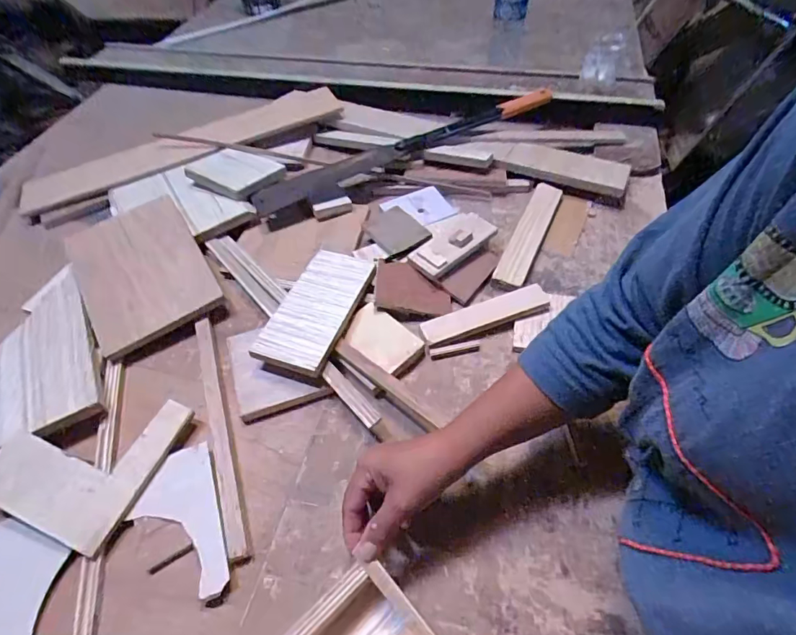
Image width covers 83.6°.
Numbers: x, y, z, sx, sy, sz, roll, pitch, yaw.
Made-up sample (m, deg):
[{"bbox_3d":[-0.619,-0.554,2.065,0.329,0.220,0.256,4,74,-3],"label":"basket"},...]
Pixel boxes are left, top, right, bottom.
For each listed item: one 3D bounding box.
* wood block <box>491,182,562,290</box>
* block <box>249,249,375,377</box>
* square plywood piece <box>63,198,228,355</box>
[{"bbox_3d":[0.199,-0.133,0.677,0.044,0.011,0.234,20,55,19],"label":"wood block"},{"bbox_3d":[-0.104,-0.012,0.583,0.091,0.026,0.191,14,54,15],"label":"block"},{"bbox_3d":[-0.367,-0.068,0.636,0.158,0.014,0.229,-28,67,-17],"label":"square plywood piece"}]

